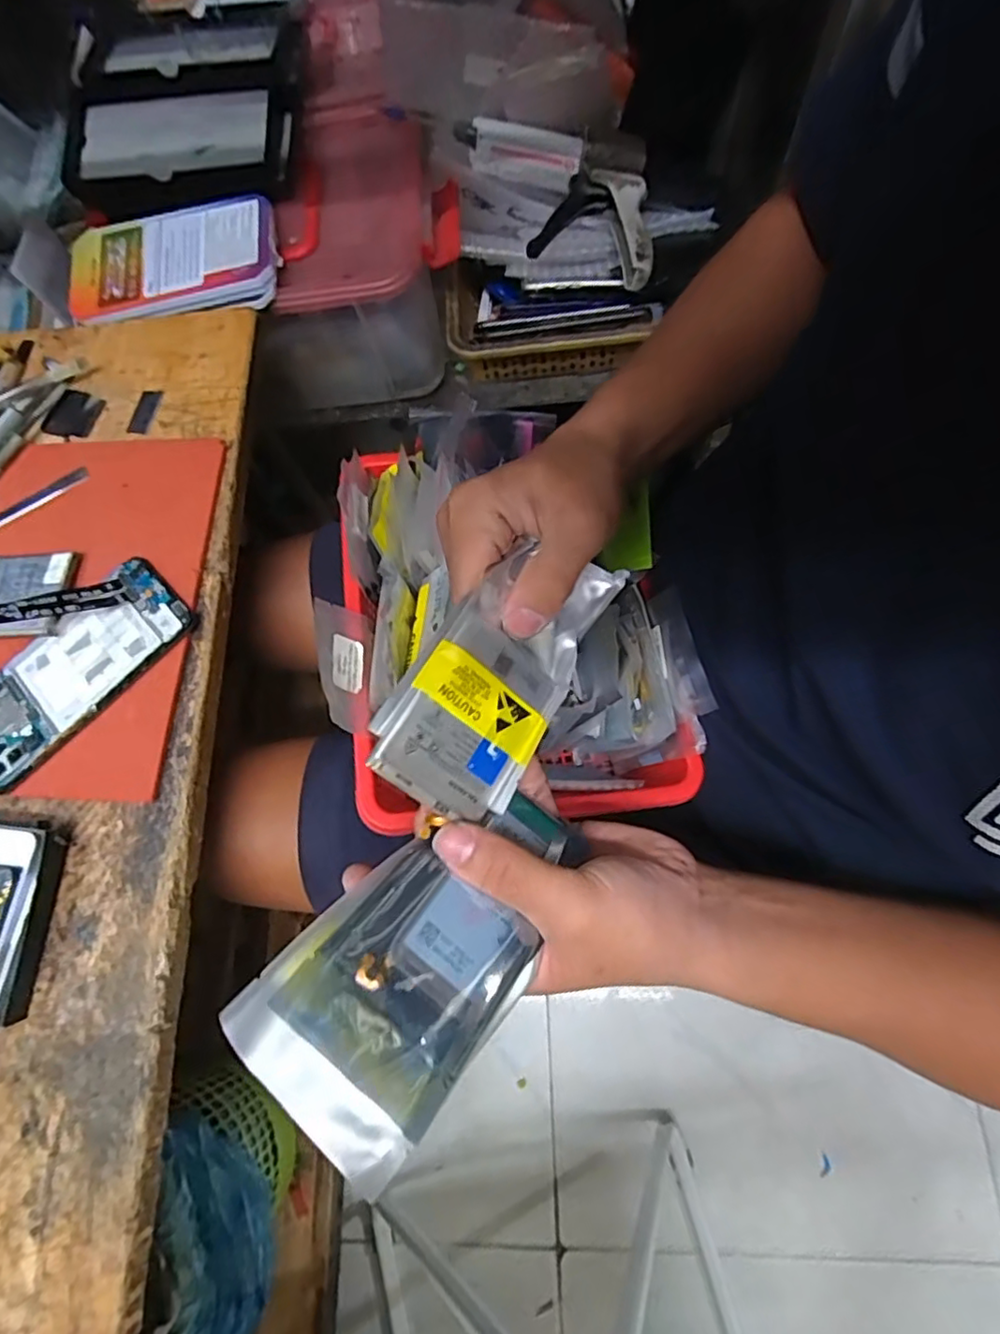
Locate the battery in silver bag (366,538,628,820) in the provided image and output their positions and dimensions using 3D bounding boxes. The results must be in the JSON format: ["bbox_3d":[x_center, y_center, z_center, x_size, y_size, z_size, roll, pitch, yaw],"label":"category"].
[{"bbox_3d":[0.001,0.000,0.272,0.069,0.014,0.133,39,70,-25],"label":"battery in silver bag"}]

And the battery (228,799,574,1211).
[{"bbox_3d":[-0.028,0.111,0.247,0.079,0.016,0.142,41,62,9],"label":"battery"}]

